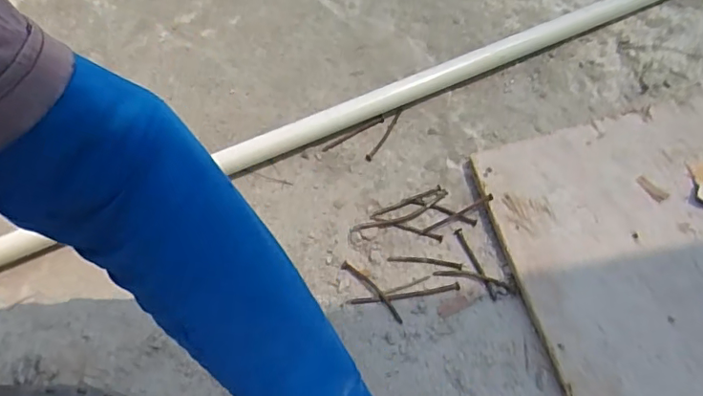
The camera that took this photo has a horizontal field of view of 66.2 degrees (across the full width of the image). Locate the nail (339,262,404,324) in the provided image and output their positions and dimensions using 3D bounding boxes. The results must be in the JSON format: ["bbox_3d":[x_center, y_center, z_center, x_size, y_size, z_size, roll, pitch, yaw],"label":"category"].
[{"bbox_3d":[0.020,0.084,0.492,0.012,0.005,0.077,-40,65,-18],"label":"nail"}]

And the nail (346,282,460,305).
[{"bbox_3d":[0.048,0.089,0.490,0.103,0.004,0.008,-9,60,-1],"label":"nail"}]

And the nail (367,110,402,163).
[{"bbox_3d":[0.036,-0.067,0.578,0.007,0.004,0.073,27,65,18],"label":"nail"}]

